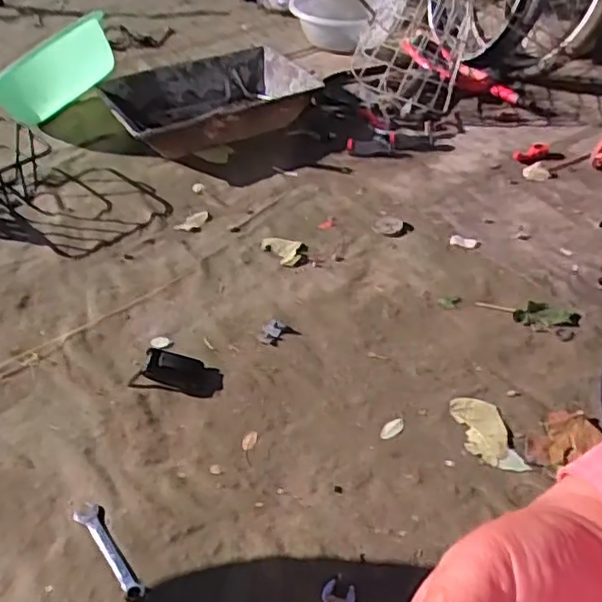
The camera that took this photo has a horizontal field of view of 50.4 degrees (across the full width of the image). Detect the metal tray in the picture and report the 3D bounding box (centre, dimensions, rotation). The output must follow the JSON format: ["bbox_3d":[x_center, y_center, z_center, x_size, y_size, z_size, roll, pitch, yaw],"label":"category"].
[{"bbox_3d":[-0.217,-0.482,1.563,0.481,0.105,0.354,-20,44,-19],"label":"metal tray"}]

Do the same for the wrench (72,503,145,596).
[{"bbox_3d":[-0.226,0.292,0.759,0.028,0.006,0.148,-32,49,-30],"label":"wrench"}]

